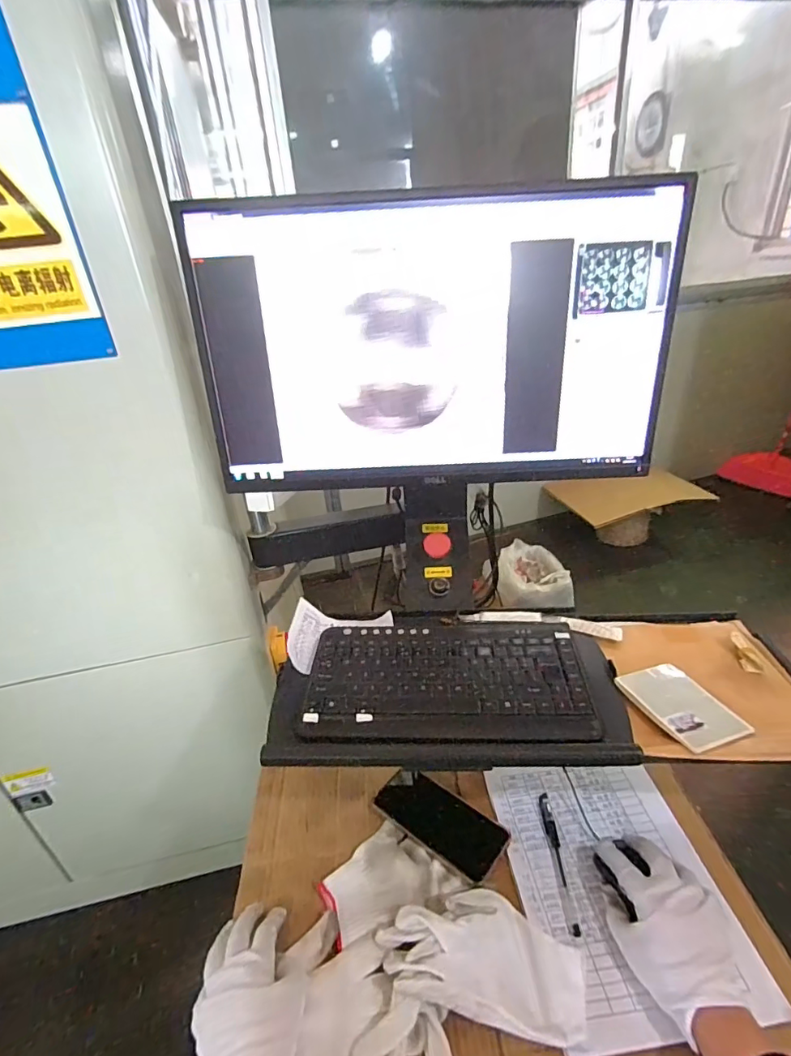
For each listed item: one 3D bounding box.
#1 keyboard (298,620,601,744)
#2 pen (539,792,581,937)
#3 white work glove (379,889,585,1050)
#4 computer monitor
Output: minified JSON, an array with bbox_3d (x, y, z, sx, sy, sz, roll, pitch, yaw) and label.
[{"bbox_3d":[0.057,0.174,0.569,0.312,0.030,0.160,-3,29,4],"label":"keyboard"},{"bbox_3d":[0.189,0.382,0.563,0.014,0.007,0.147,-3,29,3],"label":"pen"},{"bbox_3d":[0.084,0.417,0.479,0.189,0.030,0.097,2,29,13],"label":"white work glove"},{"bbox_3d":[0.044,-0.212,0.585,0.552,0.312,0.056,-4,29,2],"label":"computer monitor"}]

